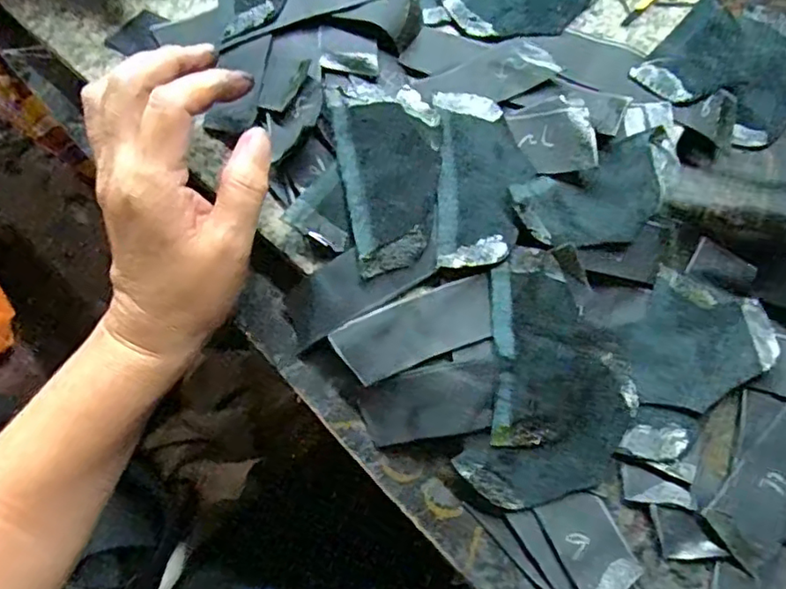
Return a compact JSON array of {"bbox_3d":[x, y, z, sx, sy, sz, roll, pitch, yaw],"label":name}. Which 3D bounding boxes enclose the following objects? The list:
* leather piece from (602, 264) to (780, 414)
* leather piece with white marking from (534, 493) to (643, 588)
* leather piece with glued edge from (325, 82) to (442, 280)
[{"bbox_3d":[0.139,0.019,0.295,0.071,0.008,0.059,-32,76,-7],"label":"leather piece"},{"bbox_3d":[0.086,0.110,0.273,0.030,0.008,0.046,-25,76,-5],"label":"leather piece with white marking"},{"bbox_3d":[0.000,-0.059,0.299,0.049,0.012,0.090,-11,75,-2],"label":"leather piece with glued edge"}]

